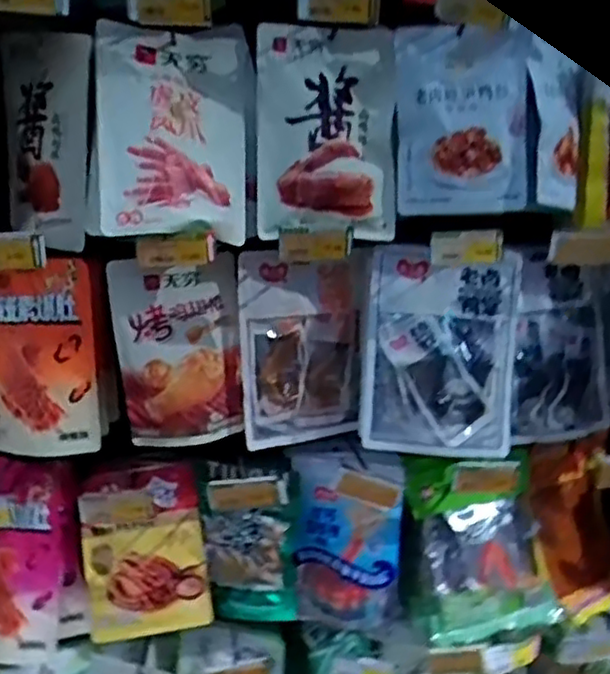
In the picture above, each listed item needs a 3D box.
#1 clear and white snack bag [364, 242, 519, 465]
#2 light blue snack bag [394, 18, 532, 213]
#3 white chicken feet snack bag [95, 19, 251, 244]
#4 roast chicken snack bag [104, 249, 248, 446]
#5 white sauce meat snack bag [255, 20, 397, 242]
[{"bbox_3d":[0.182,0.016,0.924,0.195,0.275,0.061,4,-4,-5],"label":"clear and white snack bag"},{"bbox_3d":[0.191,-0.264,0.860,0.161,0.212,0.057,-2,12,4],"label":"light blue snack bag"},{"bbox_3d":[-0.148,-0.240,0.817,0.180,0.254,0.033,-2,-7,-24],"label":"white chicken feet snack bag"},{"bbox_3d":[-0.164,0.020,0.916,0.158,0.248,0.032,-8,12,-14],"label":"roast chicken snack bag"},{"bbox_3d":[0.027,-0.248,0.855,0.171,0.250,0.030,-2,12,-6],"label":"white sauce meat snack bag"}]

